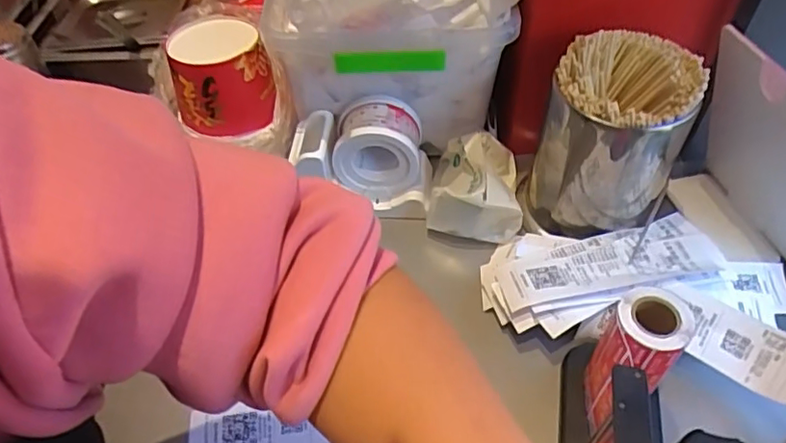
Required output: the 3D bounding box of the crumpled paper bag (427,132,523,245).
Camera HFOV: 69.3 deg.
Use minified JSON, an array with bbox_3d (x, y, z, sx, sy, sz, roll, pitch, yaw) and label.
[{"bbox_3d":[0.087,-0.041,0.610,0.097,0.060,0.110,4,49,6],"label":"crumpled paper bag"}]

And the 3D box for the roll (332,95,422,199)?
[{"bbox_3d":[-0.017,-0.080,0.619,0.092,0.086,0.074,-2,49,1],"label":"roll"}]

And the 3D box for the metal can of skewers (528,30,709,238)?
[{"bbox_3d":[0.209,-0.077,0.557,0.121,0.172,0.114,-1,49,1],"label":"metal can of skewers"}]

